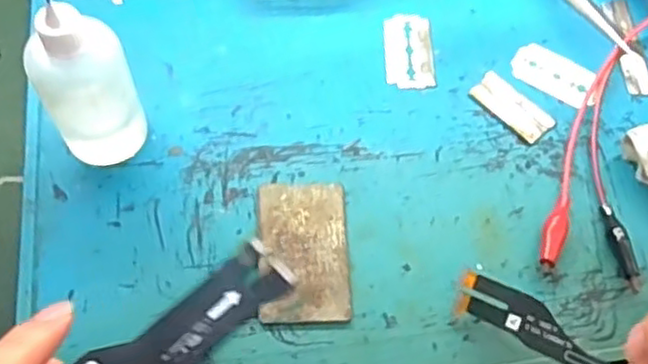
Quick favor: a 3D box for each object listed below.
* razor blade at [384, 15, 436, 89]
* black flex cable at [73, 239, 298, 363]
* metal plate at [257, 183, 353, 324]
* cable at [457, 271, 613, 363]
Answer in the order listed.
[{"bbox_3d":[0.041,-0.064,0.329,0.023,0.004,0.042,0,65,-4],"label":"razor blade"},{"bbox_3d":[-0.058,0.062,0.260,0.105,0.008,0.027,-35,72,-20],"label":"black flex cable"},{"bbox_3d":[-0.008,0.028,0.283,0.036,0.004,0.060,-1,65,-4],"label":"metal plate"},{"bbox_3d":[0.080,0.053,0.247,0.069,0.004,0.017,22,91,38],"label":"cable"}]

